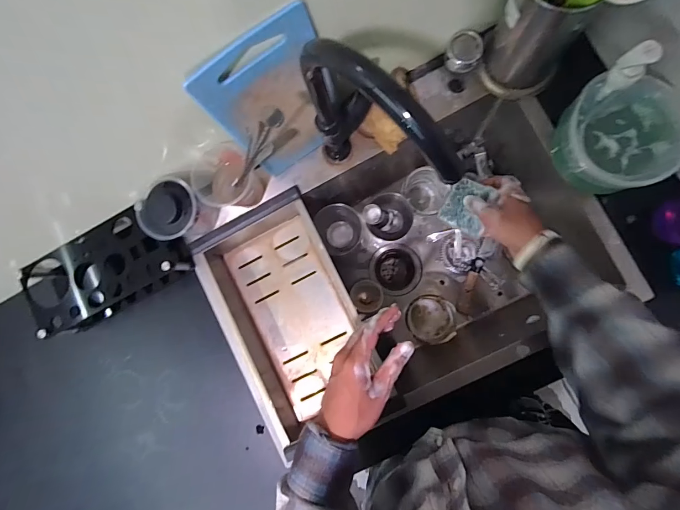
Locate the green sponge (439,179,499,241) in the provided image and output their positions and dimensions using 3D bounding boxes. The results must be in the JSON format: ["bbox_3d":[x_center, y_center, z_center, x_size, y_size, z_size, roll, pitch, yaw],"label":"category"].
[{"bbox_3d":[0.194,-0.074,0.554,0.075,0.010,0.076,37,113,45],"label":"green sponge"}]

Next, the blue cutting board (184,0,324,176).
[{"bbox_3d":[-0.077,-0.189,0.475,0.141,0.247,0.014,-33,77,3],"label":"blue cutting board"}]

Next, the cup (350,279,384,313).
[{"bbox_3d":[0.058,0.088,0.763,0.065,0.074,0.070,-1,86,7],"label":"cup"}]

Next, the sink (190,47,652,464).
[{"bbox_3d":[0.115,0.015,0.665,0.616,0.277,0.455,-29,83,4],"label":"sink"}]

